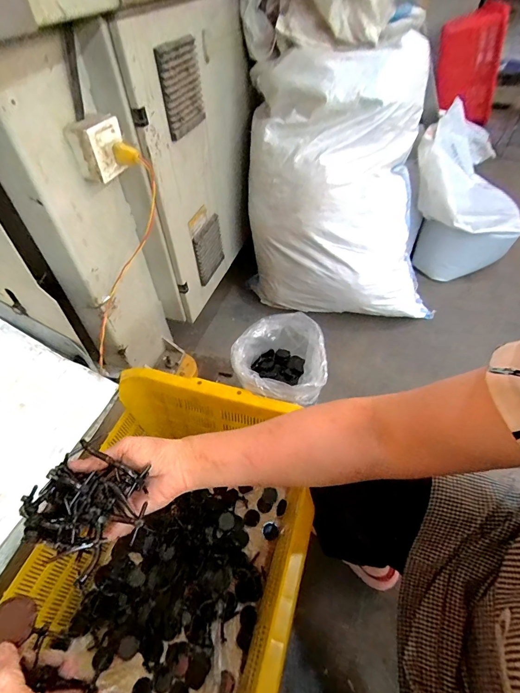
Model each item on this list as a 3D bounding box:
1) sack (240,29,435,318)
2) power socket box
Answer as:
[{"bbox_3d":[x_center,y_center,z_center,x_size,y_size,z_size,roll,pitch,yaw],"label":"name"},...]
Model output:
[{"bbox_3d":[0.225,-0.445,1.063,0.512,0.688,0.320,-2,27,0],"label":"sack"},{"bbox_3d":[-0.281,-0.350,0.616,0.062,0.085,0.088,7,49,8],"label":"power socket box"}]

